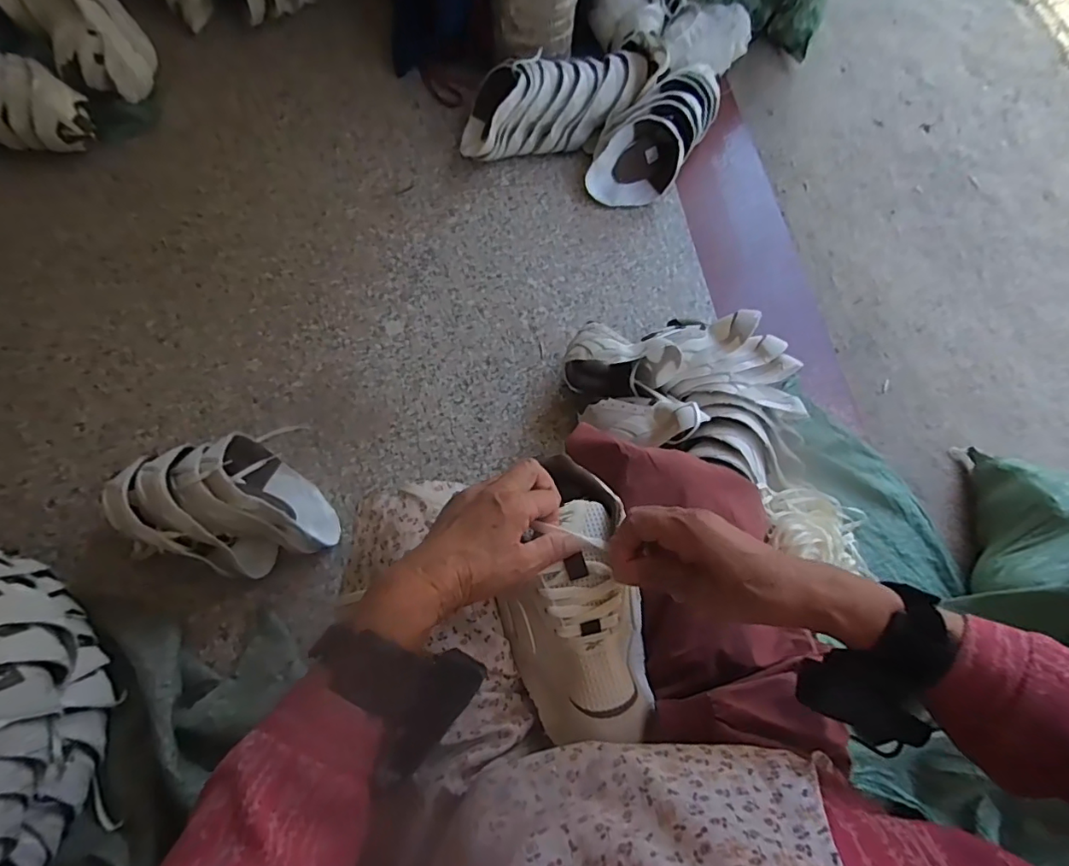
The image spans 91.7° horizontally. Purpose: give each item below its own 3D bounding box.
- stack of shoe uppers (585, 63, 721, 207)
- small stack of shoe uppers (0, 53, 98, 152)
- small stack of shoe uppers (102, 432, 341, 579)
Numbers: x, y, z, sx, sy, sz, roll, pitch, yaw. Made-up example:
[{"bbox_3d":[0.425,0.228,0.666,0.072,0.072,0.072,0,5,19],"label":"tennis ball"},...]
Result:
[{"bbox_3d":[0.258,-0.629,1.082,0.170,0.107,0.376,43,87,13],"label":"stack of shoe uppers"},{"bbox_3d":[-0.955,-0.620,0.999,0.196,0.123,0.157,19,70,3],"label":"small stack of shoe uppers"},{"bbox_3d":[-0.451,0.106,0.761,0.272,0.127,0.199,27,70,8],"label":"small stack of shoe uppers"}]

